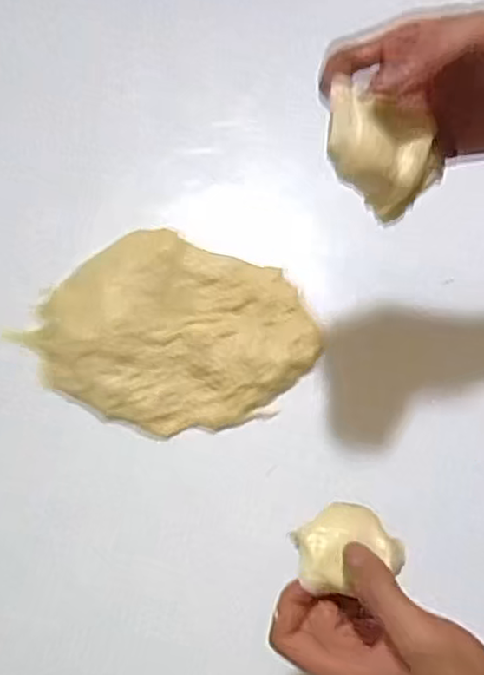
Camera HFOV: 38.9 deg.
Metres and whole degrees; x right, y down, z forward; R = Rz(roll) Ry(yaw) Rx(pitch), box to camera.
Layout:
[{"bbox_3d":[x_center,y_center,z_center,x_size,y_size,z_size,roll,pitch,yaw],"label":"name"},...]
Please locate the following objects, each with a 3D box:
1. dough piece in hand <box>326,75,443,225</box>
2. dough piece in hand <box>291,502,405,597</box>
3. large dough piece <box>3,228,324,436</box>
[{"bbox_3d":[0.079,-0.102,0.378,0.060,0.037,0.063,-6,75,0],"label":"dough piece in hand"},{"bbox_3d":[0.066,0.126,0.425,0.064,0.031,0.045,-13,76,-2],"label":"dough piece in hand"},{"bbox_3d":[-0.064,-0.006,0.608,0.253,0.039,0.174,16,77,6],"label":"large dough piece"}]

